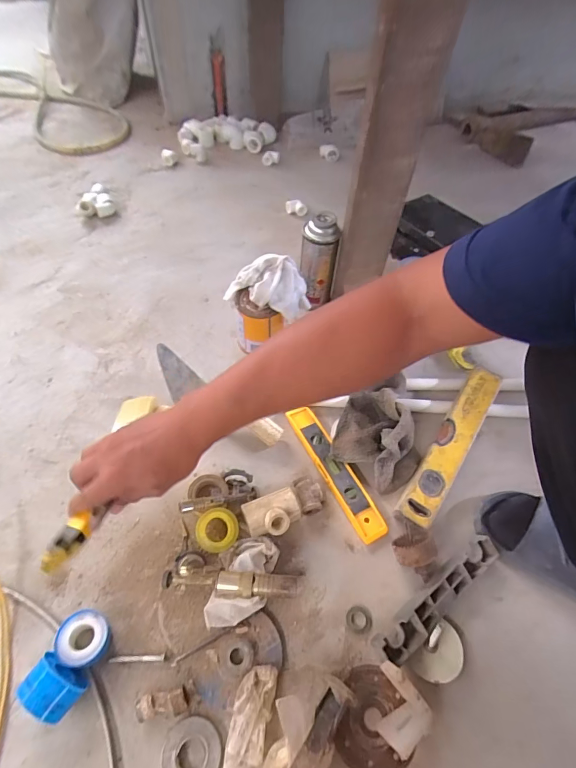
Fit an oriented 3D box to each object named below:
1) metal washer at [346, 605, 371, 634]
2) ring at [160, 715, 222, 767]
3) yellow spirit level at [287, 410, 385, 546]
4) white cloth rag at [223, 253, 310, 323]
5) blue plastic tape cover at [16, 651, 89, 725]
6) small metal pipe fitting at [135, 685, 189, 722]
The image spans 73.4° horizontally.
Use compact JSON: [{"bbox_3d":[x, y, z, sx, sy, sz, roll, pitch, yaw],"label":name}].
[{"bbox_3d":[0.084,0.279,0.459,0.030,0.006,0.028,2,55,-2],"label":"metal washer"},{"bbox_3d":[-0.095,0.364,0.381,0.056,0.013,0.056,2,55,-2],"label":"ring"},{"bbox_3d":[0.066,0.122,0.560,0.038,0.023,0.215,-22,59,-18],"label":"yellow spirit level"},{"bbox_3d":[-0.037,-0.157,0.622,0.136,0.089,0.061,16,55,8],"label":"white cloth rag"},{"bbox_3d":[-0.236,0.309,0.395,0.055,0.056,0.041,28,58,18],"label":"blue plastic tape cover"},{"bbox_3d":[-0.129,0.326,0.394,0.051,0.016,0.022,-7,55,-8],"label":"small metal pipe fitting"}]

